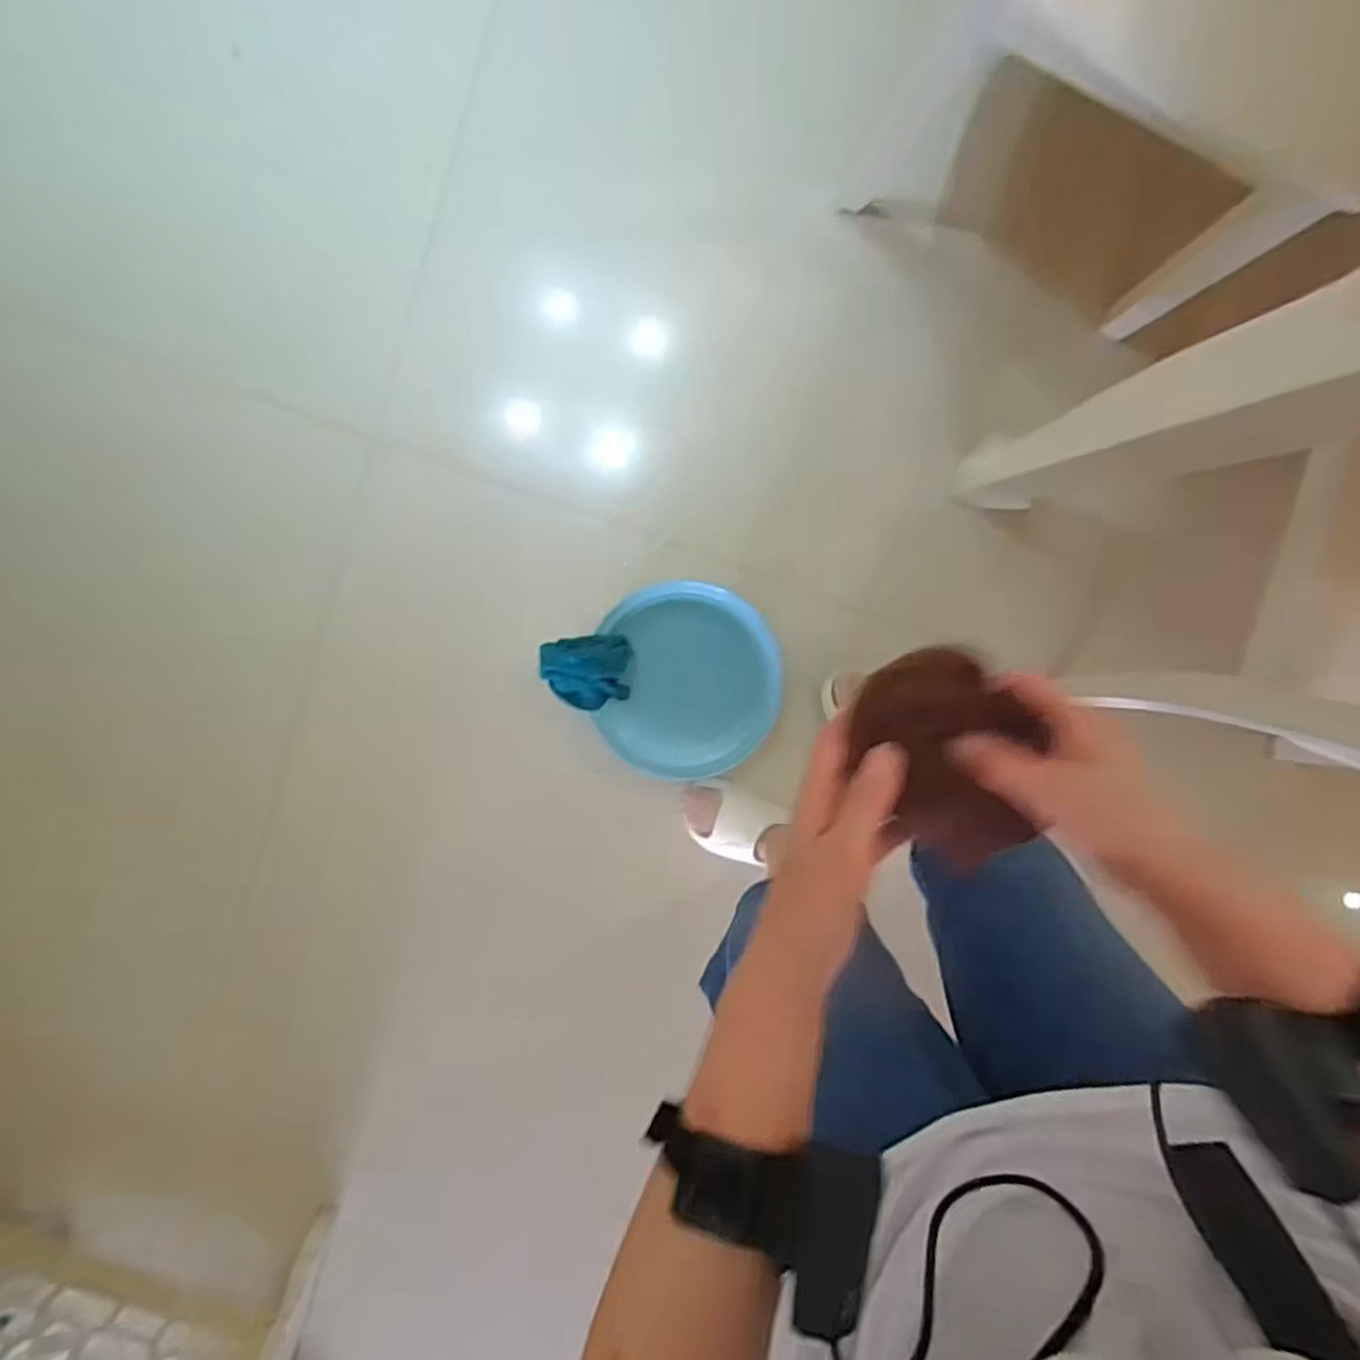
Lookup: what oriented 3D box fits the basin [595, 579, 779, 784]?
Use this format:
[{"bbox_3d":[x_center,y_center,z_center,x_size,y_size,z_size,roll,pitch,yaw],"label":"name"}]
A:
[{"bbox_3d":[0.014,0.001,1.031,0.246,0.058,0.263,0,98,1],"label":"basin"}]

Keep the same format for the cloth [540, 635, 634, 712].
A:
[{"bbox_3d":[-0.133,-0.012,1.045,0.125,0.039,0.101,-5,98,2],"label":"cloth"}]

